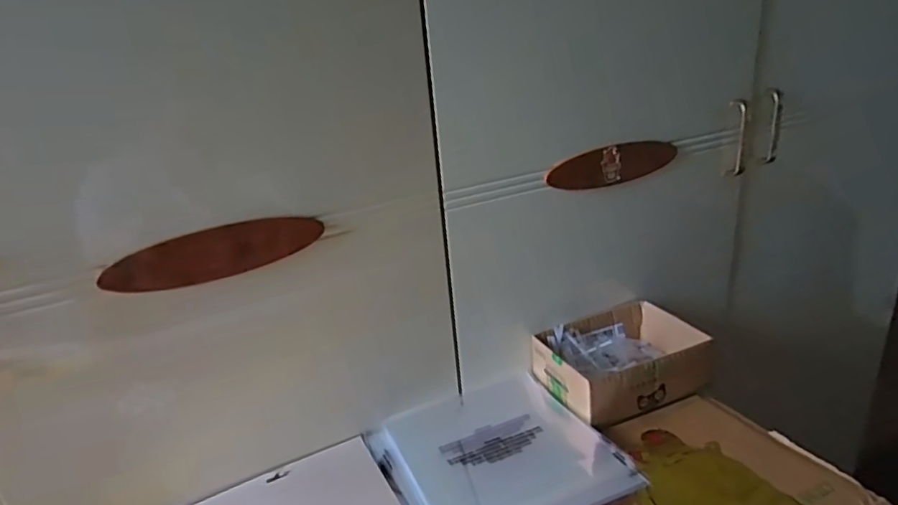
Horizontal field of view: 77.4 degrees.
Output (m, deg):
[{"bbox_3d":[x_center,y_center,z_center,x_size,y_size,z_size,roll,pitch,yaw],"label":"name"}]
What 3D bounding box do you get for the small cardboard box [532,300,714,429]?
[{"bbox_3d":[0.211,0.138,0.701,0.179,0.071,0.133,-14,24,-19],"label":"small cardboard box"}]

